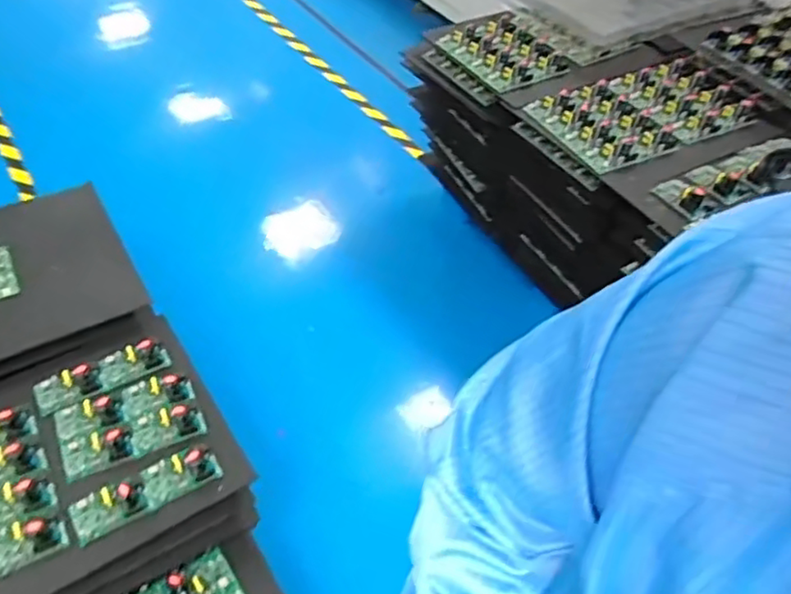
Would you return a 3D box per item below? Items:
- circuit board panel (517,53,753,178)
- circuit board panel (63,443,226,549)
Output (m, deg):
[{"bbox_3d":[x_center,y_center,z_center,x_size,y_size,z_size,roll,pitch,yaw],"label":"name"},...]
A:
[{"bbox_3d":[0.601,-0.452,1.566,0.520,0.044,0.318,-19,51,-21],"label":"circuit board panel"},{"bbox_3d":[-0.387,0.300,1.022,0.224,0.042,0.077,-23,53,-24],"label":"circuit board panel"}]

